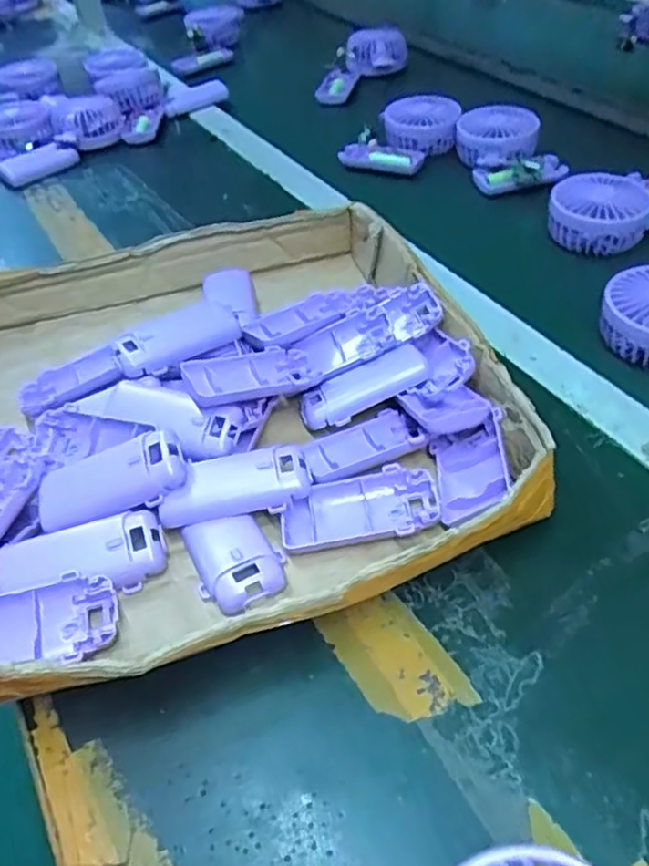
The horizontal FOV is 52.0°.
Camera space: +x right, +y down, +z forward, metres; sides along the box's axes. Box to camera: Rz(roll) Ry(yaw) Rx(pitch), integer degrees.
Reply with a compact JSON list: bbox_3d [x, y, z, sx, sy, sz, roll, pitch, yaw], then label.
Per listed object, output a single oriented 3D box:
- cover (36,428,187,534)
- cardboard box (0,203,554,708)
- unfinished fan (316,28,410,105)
[{"bbox_3d":[-0.131,0.029,0.406,0.093,0.015,0.044,-20,68,9],"label":"cover"},{"bbox_3d":[-0.098,-0.018,0.457,0.397,0.063,0.375,-16,47,-12],"label":"cardboard box"},{"bbox_3d":[0.043,-0.520,0.943,0.064,0.059,0.183,31,55,30],"label":"unfinished fan"}]

